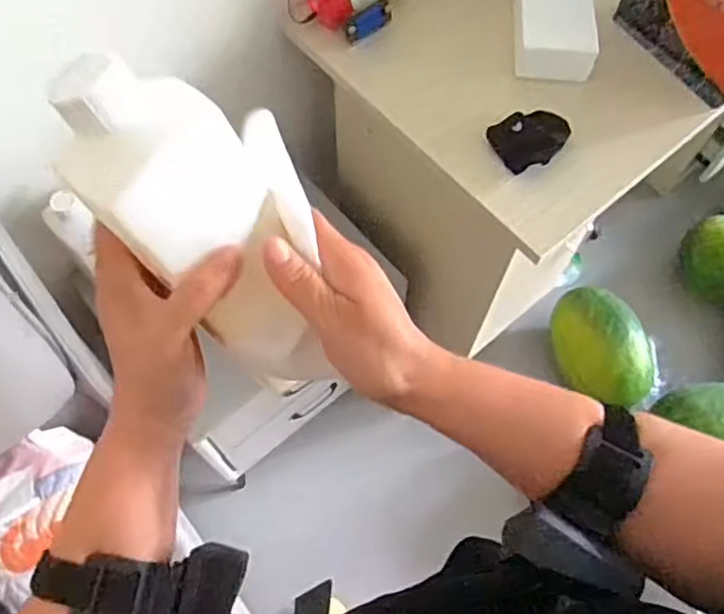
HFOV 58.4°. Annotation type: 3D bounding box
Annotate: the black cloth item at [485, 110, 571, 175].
[{"bbox_3d":[0.252,-0.248,0.945,0.120,0.048,0.081,-23,67,-11],"label":"black cloth item"}]

